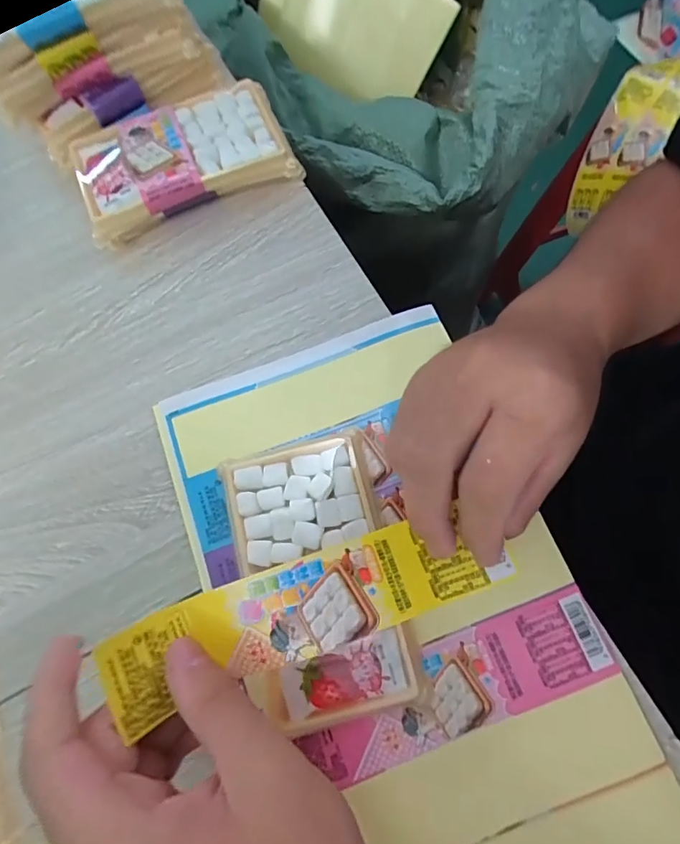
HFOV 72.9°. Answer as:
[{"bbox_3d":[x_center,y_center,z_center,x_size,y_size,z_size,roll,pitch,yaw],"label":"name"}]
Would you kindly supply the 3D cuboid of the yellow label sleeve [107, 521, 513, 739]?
[{"bbox_3d":[-0.012,0.074,0.185,0.152,0.014,0.041,-15,72,-8],"label":"yellow label sleeve"}]

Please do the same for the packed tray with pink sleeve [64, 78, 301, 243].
[{"bbox_3d":[-0.104,-0.176,0.300,0.133,0.017,0.078,-22,73,-6],"label":"packed tray with pink sleeve"}]

